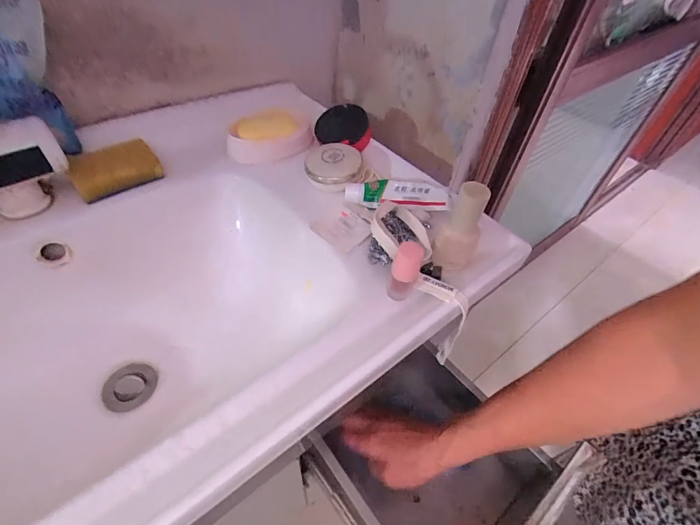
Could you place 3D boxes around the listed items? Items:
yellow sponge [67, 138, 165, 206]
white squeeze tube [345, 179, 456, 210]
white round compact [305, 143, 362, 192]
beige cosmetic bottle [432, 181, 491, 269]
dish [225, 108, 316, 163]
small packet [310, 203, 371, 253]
[{"bbox_3d":[-0.277,-0.110,0.438,0.092,0.050,0.021,-29,10,-25],"label":"yellow sponge"},{"bbox_3d":[0.058,-0.083,0.440,0.125,0.019,0.032,9,45,6],"label":"white squeeze tube"},{"bbox_3d":[-0.021,-0.127,0.467,0.069,0.020,0.067,6,66,4],"label":"white round compact"},{"bbox_3d":[0.107,-0.034,0.358,0.039,0.085,0.032,16,47,13],"label":"beige cosmetic bottle"},{"bbox_3d":[-0.112,-0.180,0.510,0.119,0.034,0.092,-11,47,-13],"label":"dish"},{"bbox_3d":[-0.008,-0.041,0.422,0.049,0.008,0.061,-43,64,-14],"label":"small packet"}]

